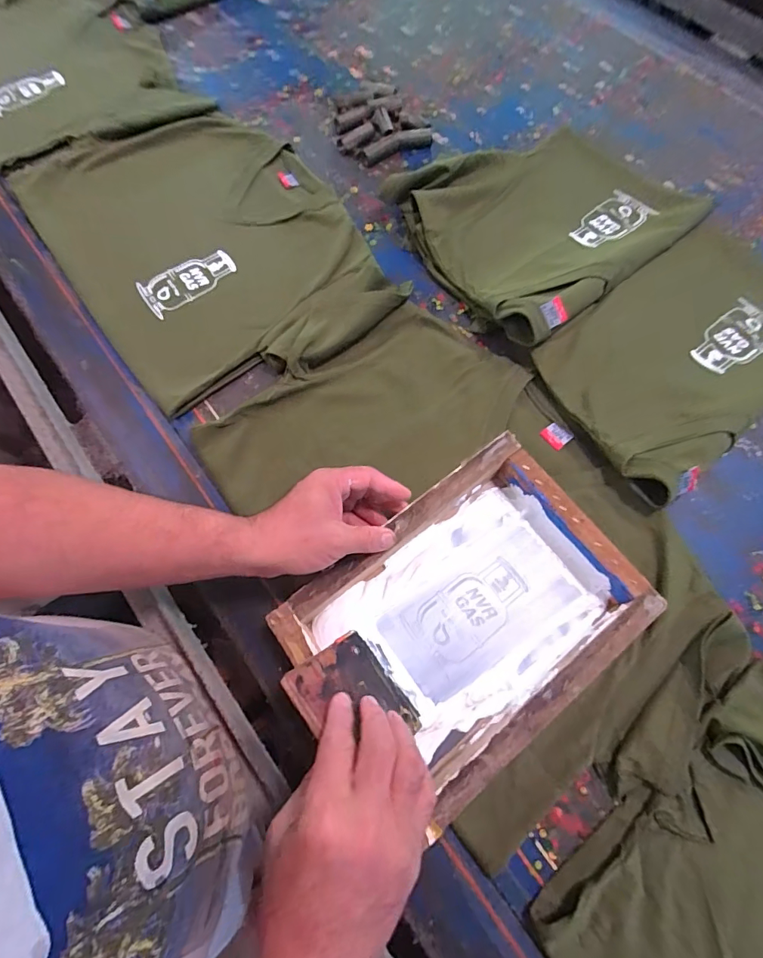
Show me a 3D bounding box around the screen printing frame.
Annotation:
[{"bbox_3d":[0.085,0.127,0.433,0.291,0.047,0.224,-37,73,-13],"label":"screen printing frame"}]

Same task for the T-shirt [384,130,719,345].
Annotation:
[{"bbox_3d":[0.225,-0.376,0.626,0.375,0.046,0.320,-36,73,-12],"label":"T-shirt"}]

